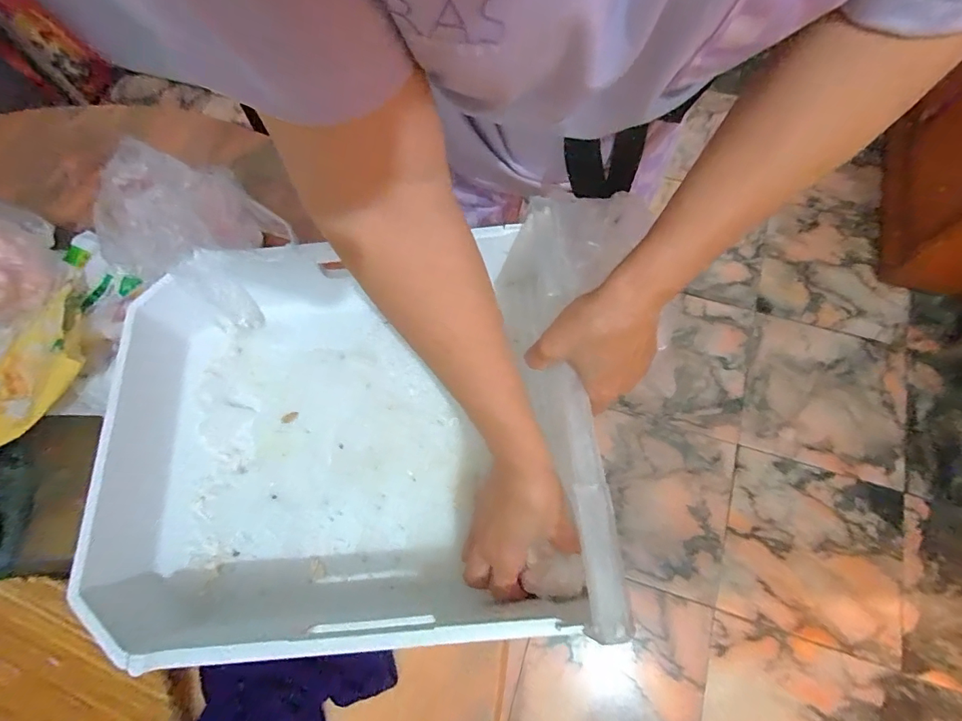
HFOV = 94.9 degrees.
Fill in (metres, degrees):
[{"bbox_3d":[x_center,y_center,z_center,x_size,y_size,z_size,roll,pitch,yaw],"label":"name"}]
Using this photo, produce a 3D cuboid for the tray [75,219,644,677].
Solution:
[{"bbox_3d":[-0.119,0.063,0.418,0.400,0.141,0.349,-6,71,1],"label":"tray"}]

